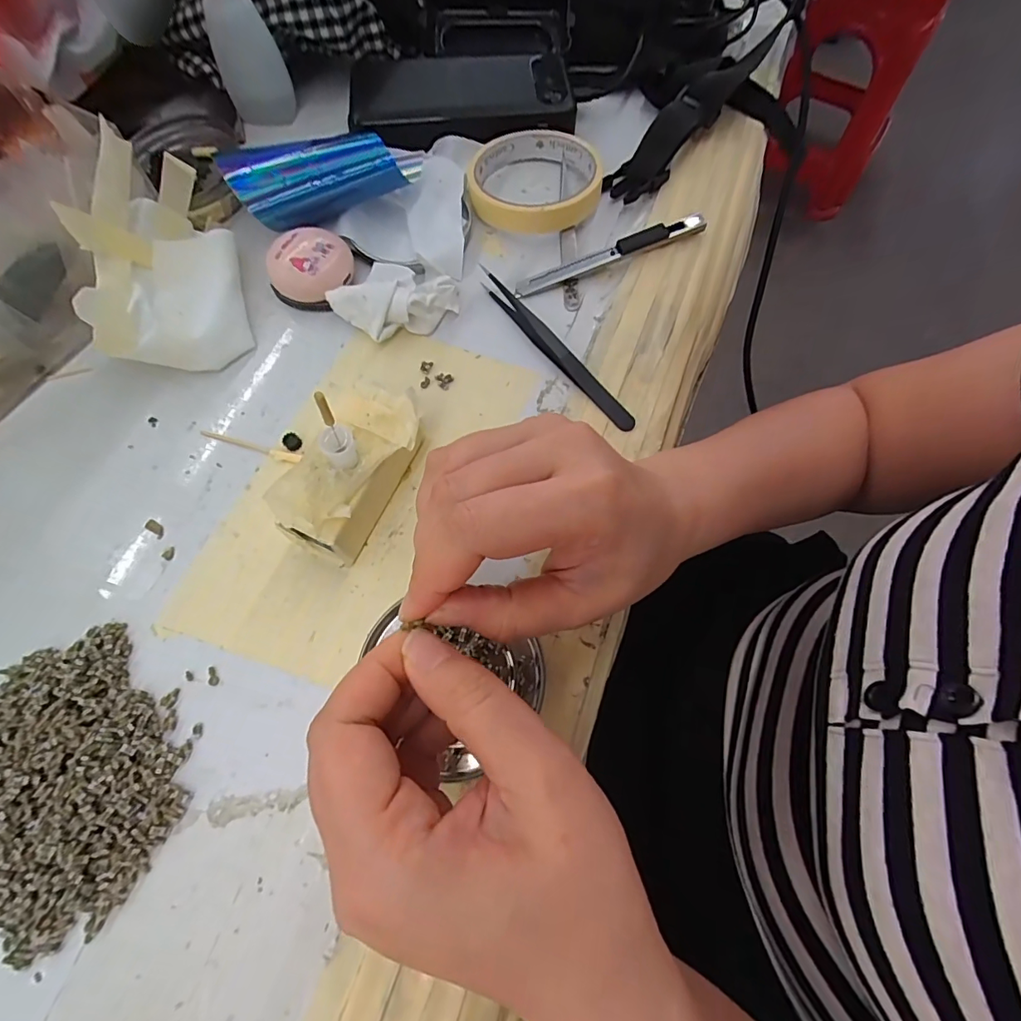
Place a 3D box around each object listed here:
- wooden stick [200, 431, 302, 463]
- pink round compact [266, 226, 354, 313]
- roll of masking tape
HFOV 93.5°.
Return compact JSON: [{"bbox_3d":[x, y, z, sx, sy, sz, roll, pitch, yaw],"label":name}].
[{"bbox_3d":[-0.139,-0.034,0.254,0.058,0.004,0.005,15,69,5],"label":"wooden stick"},{"bbox_3d":[-0.118,-0.144,0.287,0.044,0.023,0.042,0,69,-1],"label":"pink round compact"},{"bbox_3d":[0.015,-0.221,0.319,0.085,0.020,0.087,0,69,-1],"label":"roll of masking tape"}]

